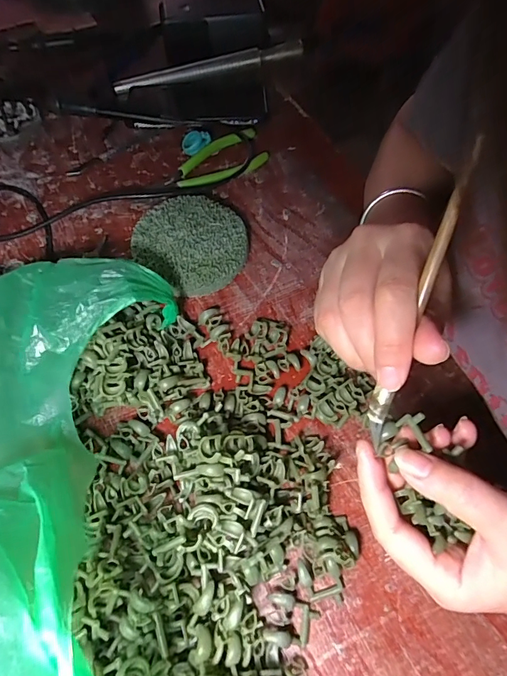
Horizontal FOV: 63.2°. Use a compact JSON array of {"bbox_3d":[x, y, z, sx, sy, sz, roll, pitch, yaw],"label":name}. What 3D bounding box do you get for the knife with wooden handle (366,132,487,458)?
[{"bbox_3d":[0.079,-0.014,0.201,0.010,0.154,0.004,16,20,8],"label":"knife with wooden handle"}]

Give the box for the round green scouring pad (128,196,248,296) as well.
[{"bbox_3d":[-0.057,-0.088,0.382,0.100,0.025,0.094,0,61,0],"label":"round green scouring pad"}]

